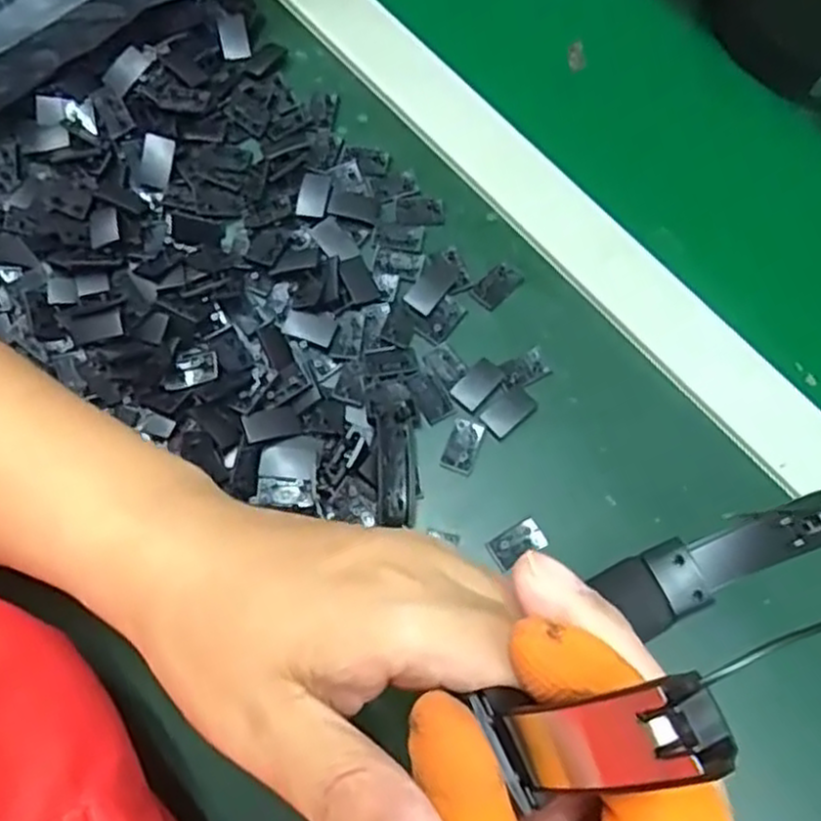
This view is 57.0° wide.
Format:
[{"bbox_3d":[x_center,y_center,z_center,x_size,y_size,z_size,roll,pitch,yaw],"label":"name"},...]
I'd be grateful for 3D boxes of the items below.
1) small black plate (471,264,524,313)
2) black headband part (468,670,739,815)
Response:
[{"bbox_3d":[0.044,-0.063,0.385,0.025,0.004,0.015,-42,77,-15],"label":"small black plate"},{"bbox_3d":[0.033,0.061,0.140,0.012,0.053,0.020,-2,67,-34],"label":"black headband part"}]

